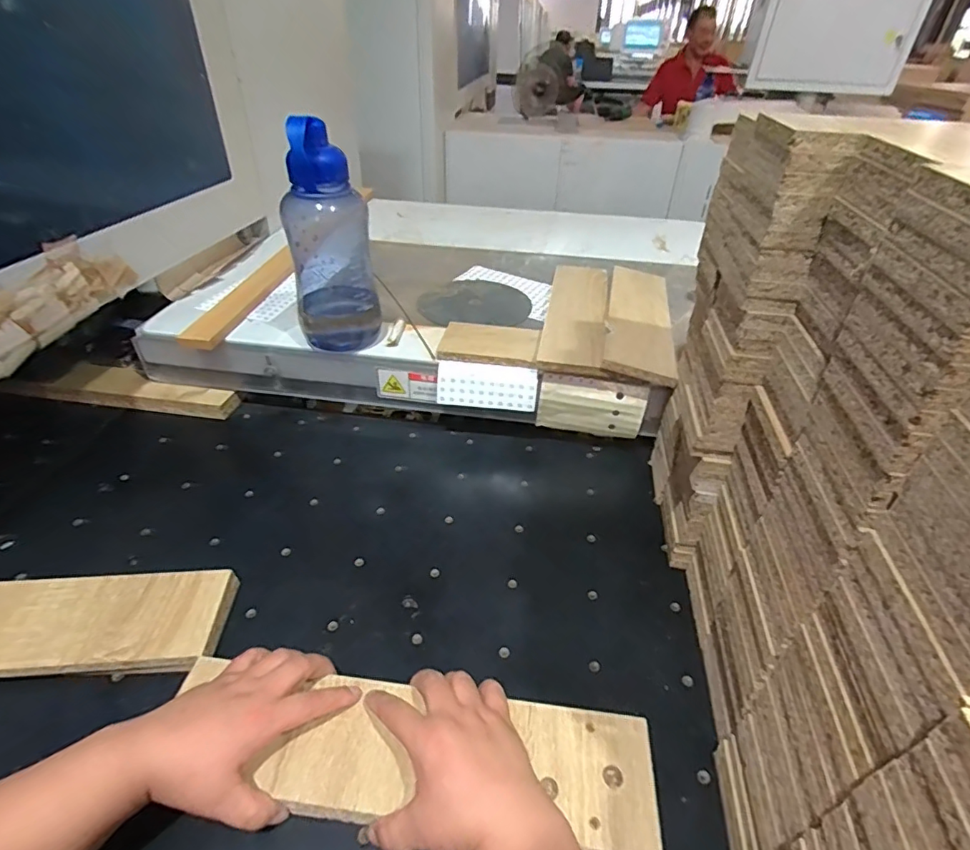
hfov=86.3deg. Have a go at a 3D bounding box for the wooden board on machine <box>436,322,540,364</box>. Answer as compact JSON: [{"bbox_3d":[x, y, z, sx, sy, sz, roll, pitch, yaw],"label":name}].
[{"bbox_3d":[0.006,-0.112,0.717,0.134,0.016,0.090,7,37,7],"label":"wooden board on machine"}]

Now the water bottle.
[{"bbox_3d":[-0.198,-0.226,0.659,0.102,0.268,0.085,-8,38,-14],"label":"water bottle"}]

